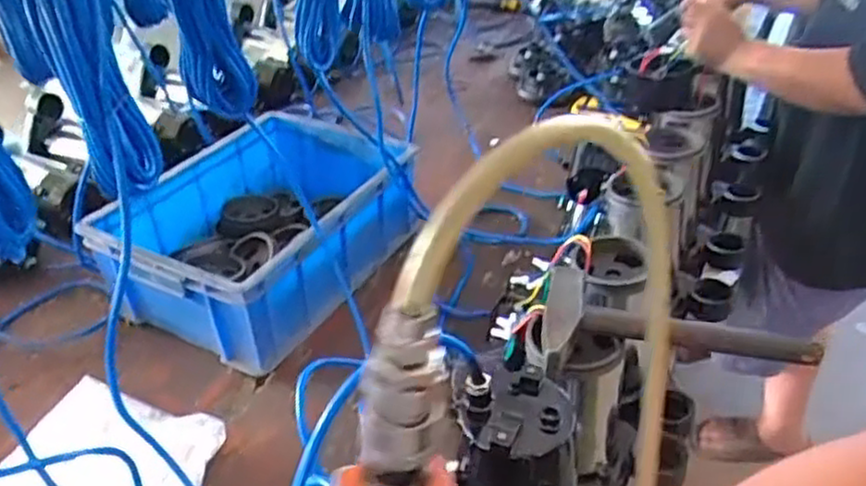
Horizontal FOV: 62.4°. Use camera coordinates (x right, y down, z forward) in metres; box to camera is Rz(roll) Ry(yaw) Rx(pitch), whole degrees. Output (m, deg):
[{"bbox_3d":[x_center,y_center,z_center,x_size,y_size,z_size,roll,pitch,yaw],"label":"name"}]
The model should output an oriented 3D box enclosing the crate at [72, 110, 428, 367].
[{"bbox_3d":[-0.248,-0.023,1.037,0.353,0.154,0.409,16,39,24],"label":"crate"}]

